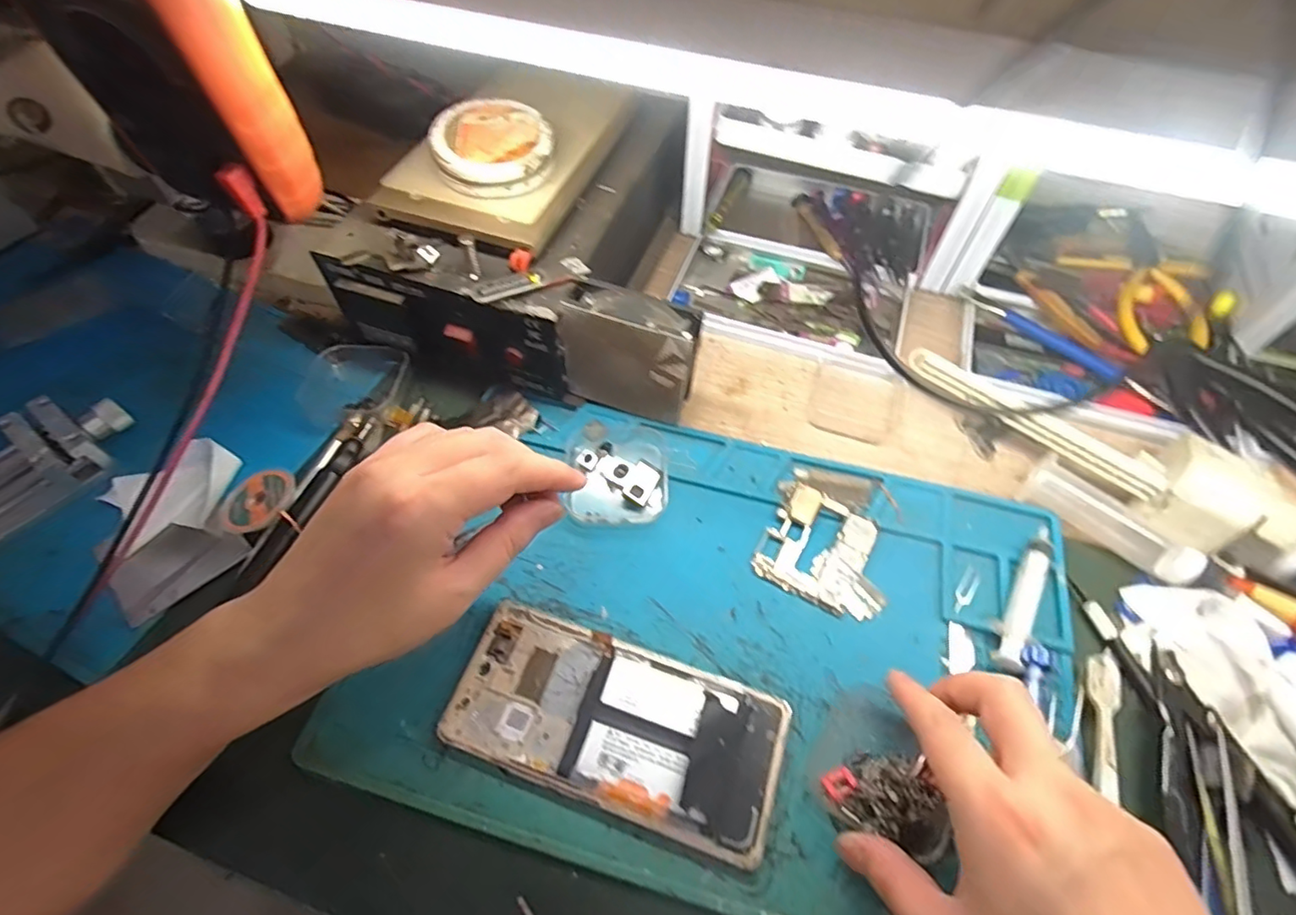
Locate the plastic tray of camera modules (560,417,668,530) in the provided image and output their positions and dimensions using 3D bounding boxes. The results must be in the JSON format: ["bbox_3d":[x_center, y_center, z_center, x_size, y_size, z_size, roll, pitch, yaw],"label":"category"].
[{"bbox_3d":[-0.019,0.006,0.371,0.063,0.012,0.076,3,58,1],"label":"plastic tray of camera modules"}]

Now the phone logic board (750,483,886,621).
[{"bbox_3d":[0.107,0.056,0.346,0.073,0.006,0.065,25,61,14],"label":"phone logic board"}]

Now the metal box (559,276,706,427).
[{"bbox_3d":[-0.011,-0.064,0.371,0.079,0.082,0.029,14,59,8],"label":"metal box"}]

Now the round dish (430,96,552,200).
[{"bbox_3d":[-0.098,-0.198,0.370,0.071,0.027,0.075,-15,60,-10],"label":"round dish"}]

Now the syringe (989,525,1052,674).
[{"bbox_3d":[0.211,0.077,0.328,0.017,0.013,0.090,28,62,16],"label":"syringe"}]

